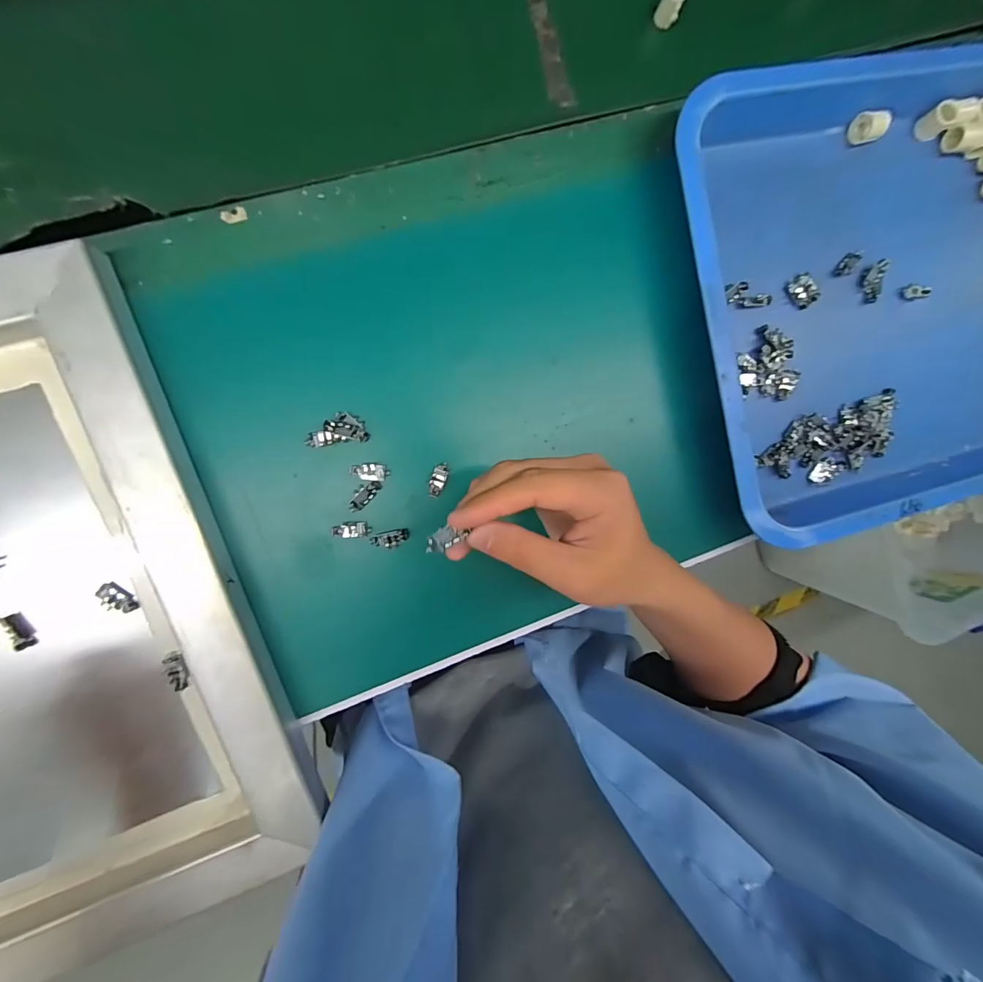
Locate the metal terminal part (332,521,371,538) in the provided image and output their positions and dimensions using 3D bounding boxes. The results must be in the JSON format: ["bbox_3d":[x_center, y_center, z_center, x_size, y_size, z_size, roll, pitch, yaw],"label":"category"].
[{"bbox_3d":[-0.100,0.027,0.309,0.027,0.007,0.012,0,93,-10],"label":"metal terminal part"}]

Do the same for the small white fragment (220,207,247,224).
[{"bbox_3d":[-0.169,-0.181,0.284,0.016,0.004,0.007,-31,97,-7],"label":"small white fragment"}]

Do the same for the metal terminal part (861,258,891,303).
[{"bbox_3d":[0.312,-0.172,0.353,0.012,0.011,0.032,2,101,-9],"label":"metal terminal part"}]

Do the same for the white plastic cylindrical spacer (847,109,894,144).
[{"bbox_3d":[0.303,-0.292,0.348,0.024,0.023,0.022,-29,97,-8],"label":"white plastic cylindrical spacer"}]

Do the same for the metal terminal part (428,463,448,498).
[{"bbox_3d":[-0.038,-0.008,0.315,0.011,0.004,0.026,12,90,-10],"label":"metal terminal part"}]

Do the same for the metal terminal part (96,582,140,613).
[{"bbox_3d":[-0.245,0.071,0.283,0.022,0.013,0.012,44,85,-9],"label":"metal terminal part"}]

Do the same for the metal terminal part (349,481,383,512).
[{"bbox_3d":[-0.091,0.003,0.306,0.028,0.005,0.012,-44,99,-6],"label":"metal terminal part"}]

